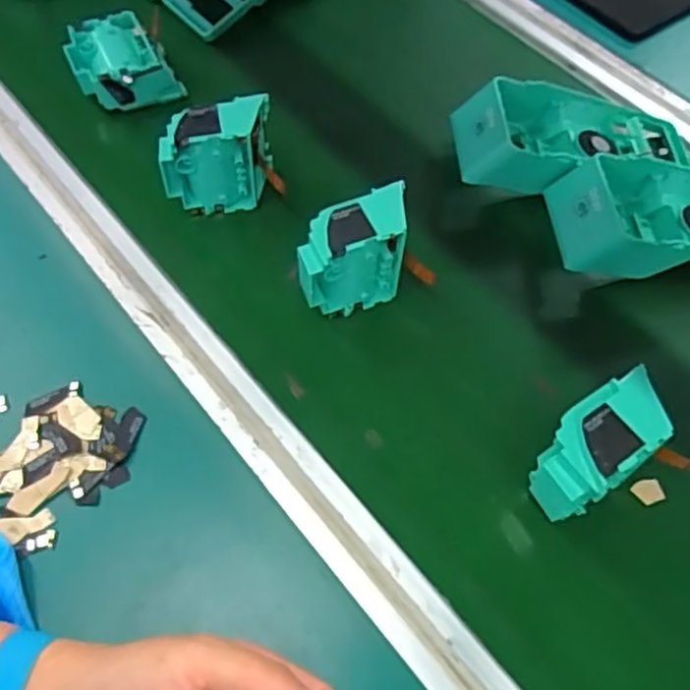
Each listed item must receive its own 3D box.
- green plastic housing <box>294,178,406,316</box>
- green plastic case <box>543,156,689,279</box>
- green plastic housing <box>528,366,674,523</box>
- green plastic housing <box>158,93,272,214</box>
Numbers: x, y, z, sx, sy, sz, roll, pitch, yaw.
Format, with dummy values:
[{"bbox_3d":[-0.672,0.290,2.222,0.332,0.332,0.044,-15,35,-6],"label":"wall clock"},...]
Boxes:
[{"bbox_3d":[0.004,-0.057,0.460,0.073,0.079,0.037,-21,61,-14],"label":"green plastic housing"},{"bbox_3d":[0.244,-0.090,0.497,0.193,0.052,0.089,-1,58,-2],"label":"green plastic case"},{"bbox_3d":[0.139,0.062,0.393,0.073,0.075,0.042,-33,65,-20],"label":"green plastic housing"},{"bbox_3d":[-0.091,-0.134,0.504,0.076,0.081,0.035,-7,59,-6],"label":"green plastic housing"}]

